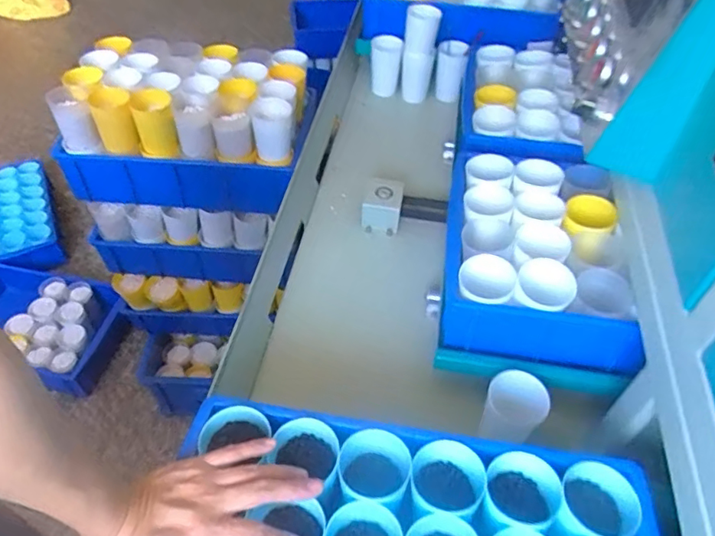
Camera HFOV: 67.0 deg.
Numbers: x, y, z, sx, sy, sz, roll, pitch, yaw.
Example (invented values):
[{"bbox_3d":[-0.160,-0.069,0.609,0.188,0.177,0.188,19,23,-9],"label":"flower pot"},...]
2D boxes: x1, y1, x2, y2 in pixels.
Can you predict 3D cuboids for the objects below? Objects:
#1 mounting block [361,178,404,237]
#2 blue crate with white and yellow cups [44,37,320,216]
[{"bbox_3d":[0.039,-0.098,0.859,0.061,0.053,0.072,8,49,6],"label":"mounting block"},{"bbox_3d":[-0.280,-0.251,0.922,0.374,0.159,0.277,2,49,1],"label":"blue crate with white and yellow cups"}]

